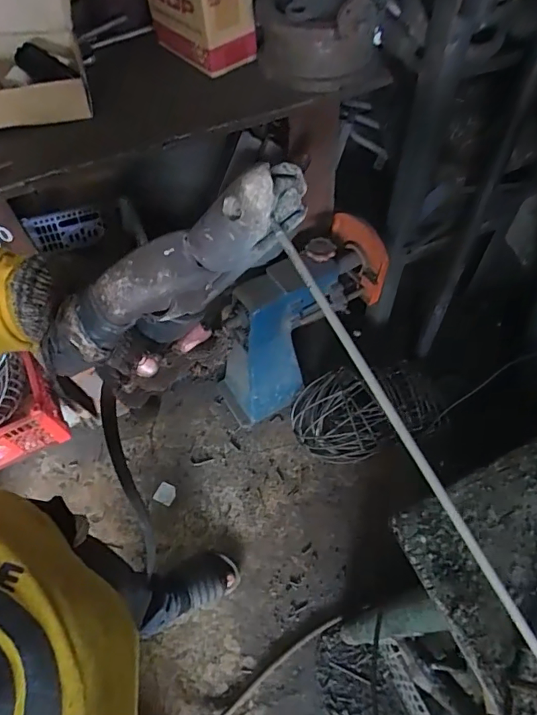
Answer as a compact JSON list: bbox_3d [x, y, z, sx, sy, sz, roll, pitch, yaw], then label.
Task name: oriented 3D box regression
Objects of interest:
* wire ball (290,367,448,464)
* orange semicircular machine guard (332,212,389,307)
[{"bbox_3d":[0.244,0.149,1.305,0.356,0.162,0.228,-4,58,0],"label":"wire ball"},{"bbox_3d":[0.222,-0.242,1.156,0.071,0.105,0.223,-25,88,-12],"label":"orange semicircular machine guard"}]

